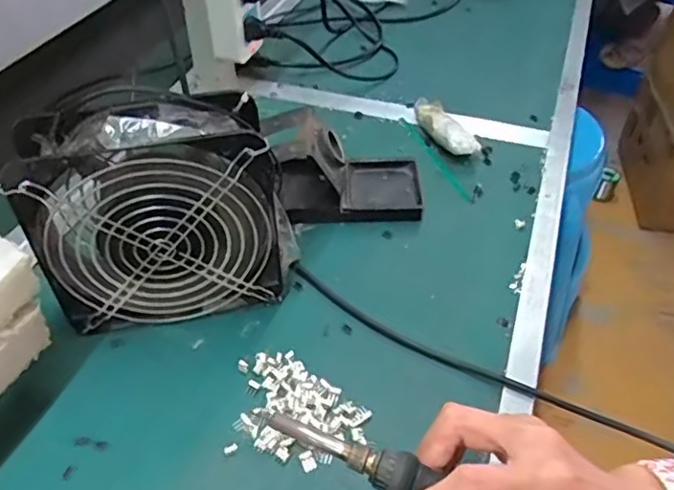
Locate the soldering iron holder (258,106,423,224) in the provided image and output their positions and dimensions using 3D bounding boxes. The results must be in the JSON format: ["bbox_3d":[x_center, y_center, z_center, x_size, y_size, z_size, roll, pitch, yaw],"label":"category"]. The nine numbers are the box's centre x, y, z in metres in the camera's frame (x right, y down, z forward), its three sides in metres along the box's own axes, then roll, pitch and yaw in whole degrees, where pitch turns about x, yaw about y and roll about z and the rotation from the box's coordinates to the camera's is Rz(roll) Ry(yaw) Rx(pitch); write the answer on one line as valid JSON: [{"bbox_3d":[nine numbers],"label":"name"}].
[{"bbox_3d":[0.006,-0.068,0.507,0.130,0.070,0.073,1,45,-2],"label":"soldering iron holder"}]

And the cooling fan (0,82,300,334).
[{"bbox_3d":[-0.112,-0.021,0.401,0.155,0.151,0.060,-7,46,-9],"label":"cooling fan"}]

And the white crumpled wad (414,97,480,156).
[{"bbox_3d":[0.106,-0.115,0.590,0.029,0.022,0.093,-14,47,-16],"label":"white crumpled wad"}]

